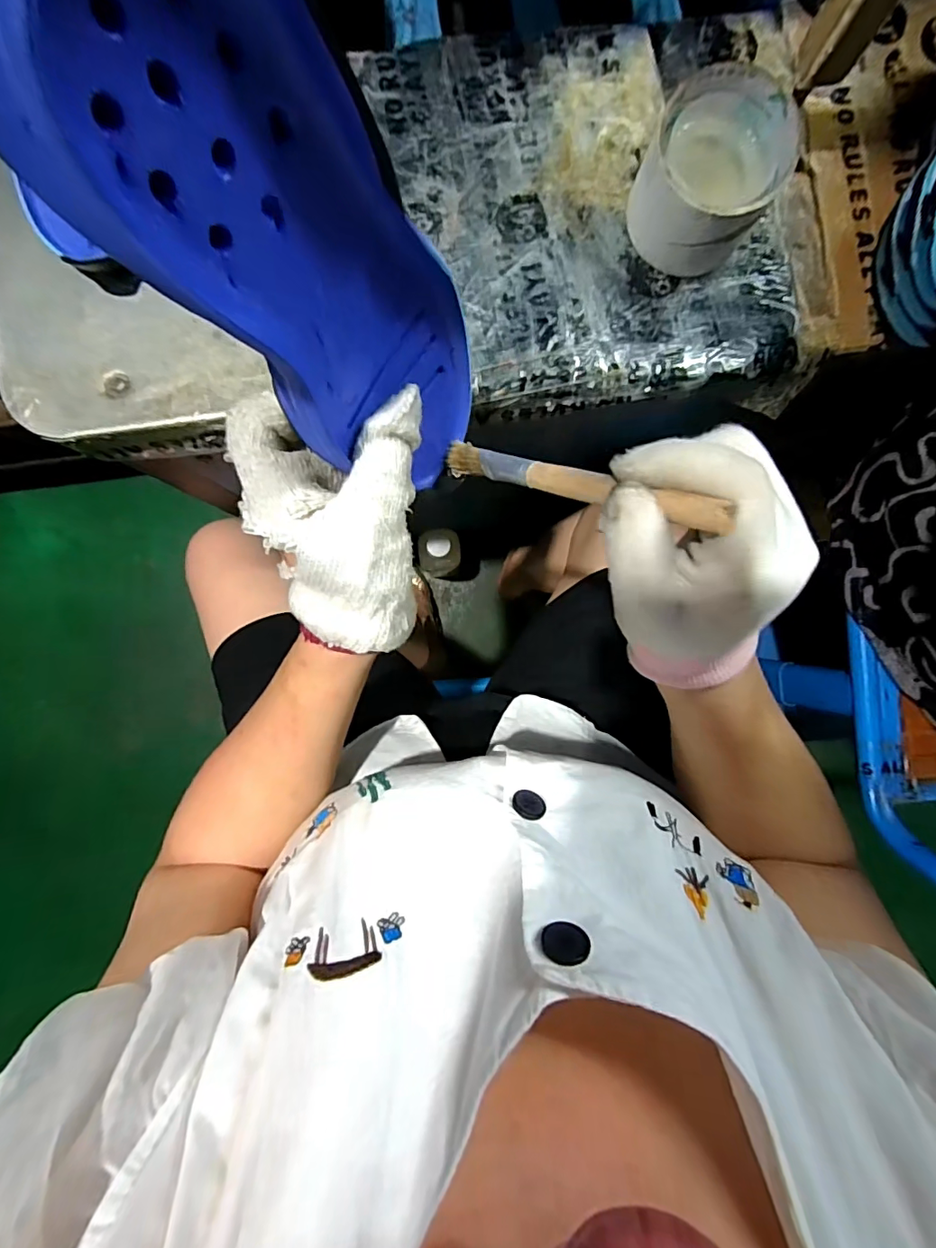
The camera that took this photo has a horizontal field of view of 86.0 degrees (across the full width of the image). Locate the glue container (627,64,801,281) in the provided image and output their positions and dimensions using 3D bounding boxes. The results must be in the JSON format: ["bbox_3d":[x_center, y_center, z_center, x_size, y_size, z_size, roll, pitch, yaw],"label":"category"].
[{"bbox_3d":[0.144,-0.267,0.304,0.076,0.057,0.075,0,90,-2],"label":"glue container"}]

